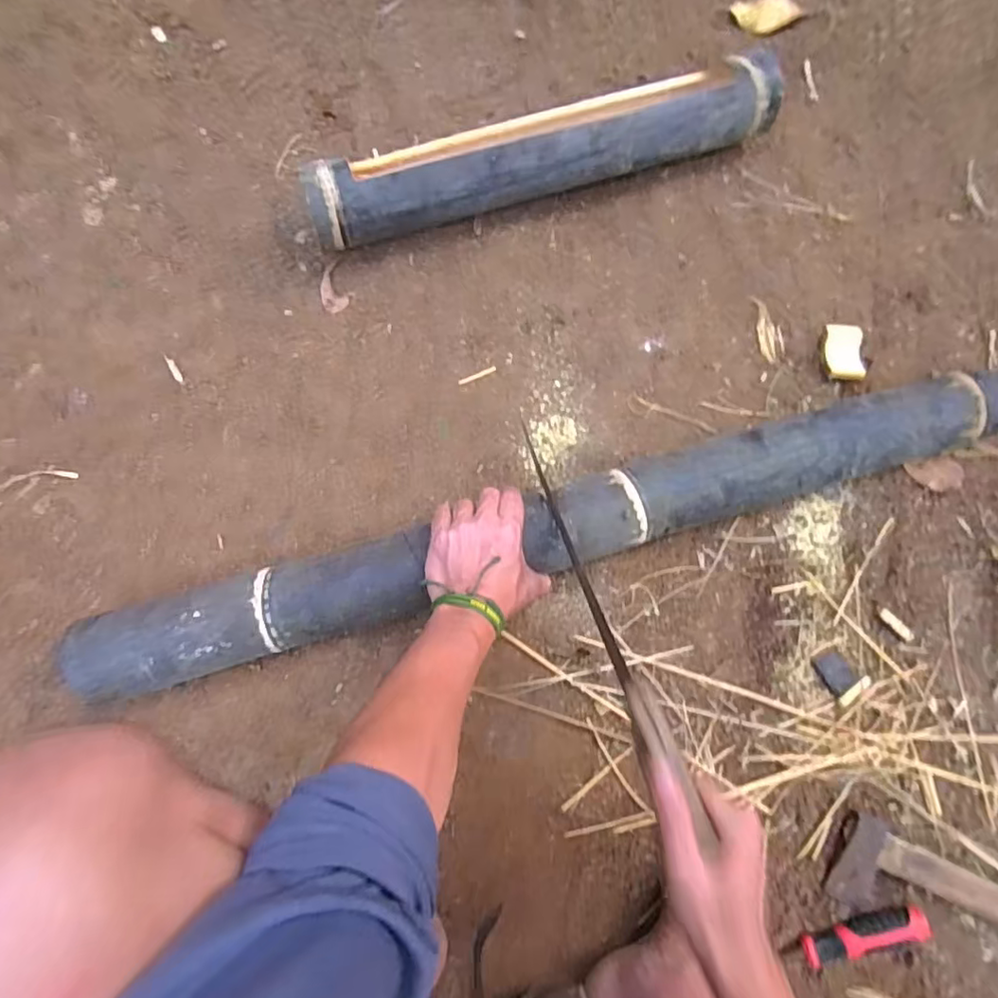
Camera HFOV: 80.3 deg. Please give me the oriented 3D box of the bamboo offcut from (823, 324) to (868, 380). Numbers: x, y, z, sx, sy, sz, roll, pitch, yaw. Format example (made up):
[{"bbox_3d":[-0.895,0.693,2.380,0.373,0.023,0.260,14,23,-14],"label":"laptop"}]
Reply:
[{"bbox_3d":[0.386,-0.164,0.665,0.043,0.019,0.062,-2,85,-5],"label":"bamboo offcut"}]

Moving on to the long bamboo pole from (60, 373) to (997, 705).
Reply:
[{"bbox_3d":[0.084,0.023,0.593,0.960,0.082,0.082,-16,86,-5],"label":"long bamboo pole"}]

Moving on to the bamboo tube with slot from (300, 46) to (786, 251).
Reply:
[{"bbox_3d":[0.047,-0.362,0.617,0.498,0.089,0.093,-17,89,-6],"label":"bamboo tube with slot"}]

